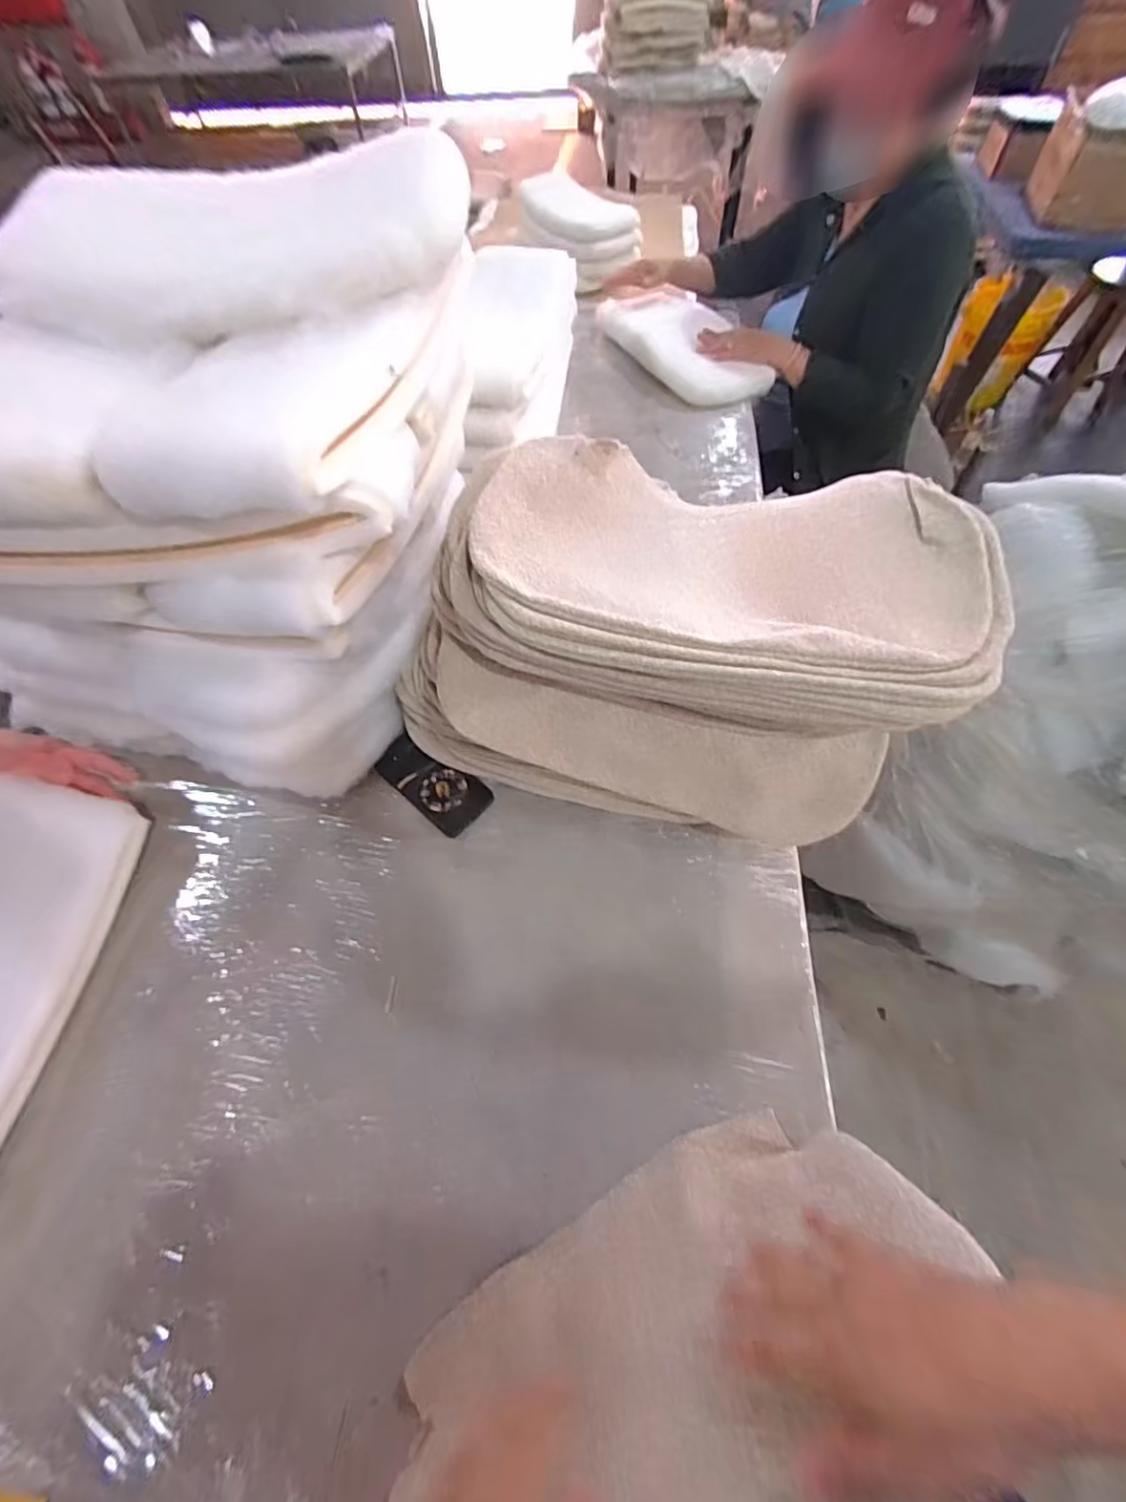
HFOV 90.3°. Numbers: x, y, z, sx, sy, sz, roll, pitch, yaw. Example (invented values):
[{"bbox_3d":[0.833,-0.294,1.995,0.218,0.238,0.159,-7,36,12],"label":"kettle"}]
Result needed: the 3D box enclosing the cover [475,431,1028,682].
[{"bbox_3d":[0.156,-0.181,0.509,0.456,0.076,0.276,9,54,5],"label":"cover"}]

